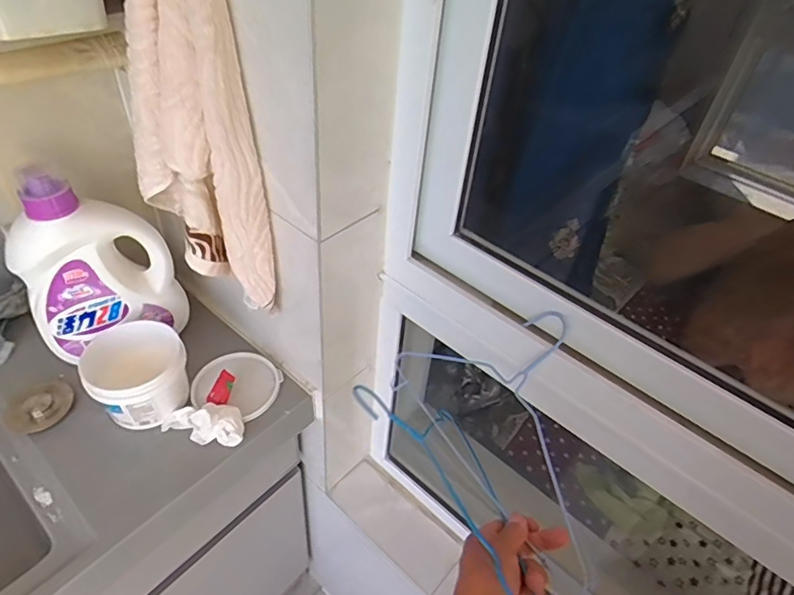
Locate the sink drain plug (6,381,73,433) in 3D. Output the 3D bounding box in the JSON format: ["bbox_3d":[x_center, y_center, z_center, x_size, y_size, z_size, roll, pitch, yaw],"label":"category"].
[{"bbox_3d":[-0.504,0.152,0.741,0.086,0.017,0.078,13,44,7],"label":"sink drain plug"}]

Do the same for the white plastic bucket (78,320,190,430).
[{"bbox_3d":[-0.357,0.106,0.728,0.121,0.092,0.113,3,44,-3],"label":"white plastic bucket"}]

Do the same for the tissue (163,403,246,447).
[{"bbox_3d":[-0.266,0.169,0.722,0.115,0.044,0.051,9,44,3],"label":"tissue"}]

